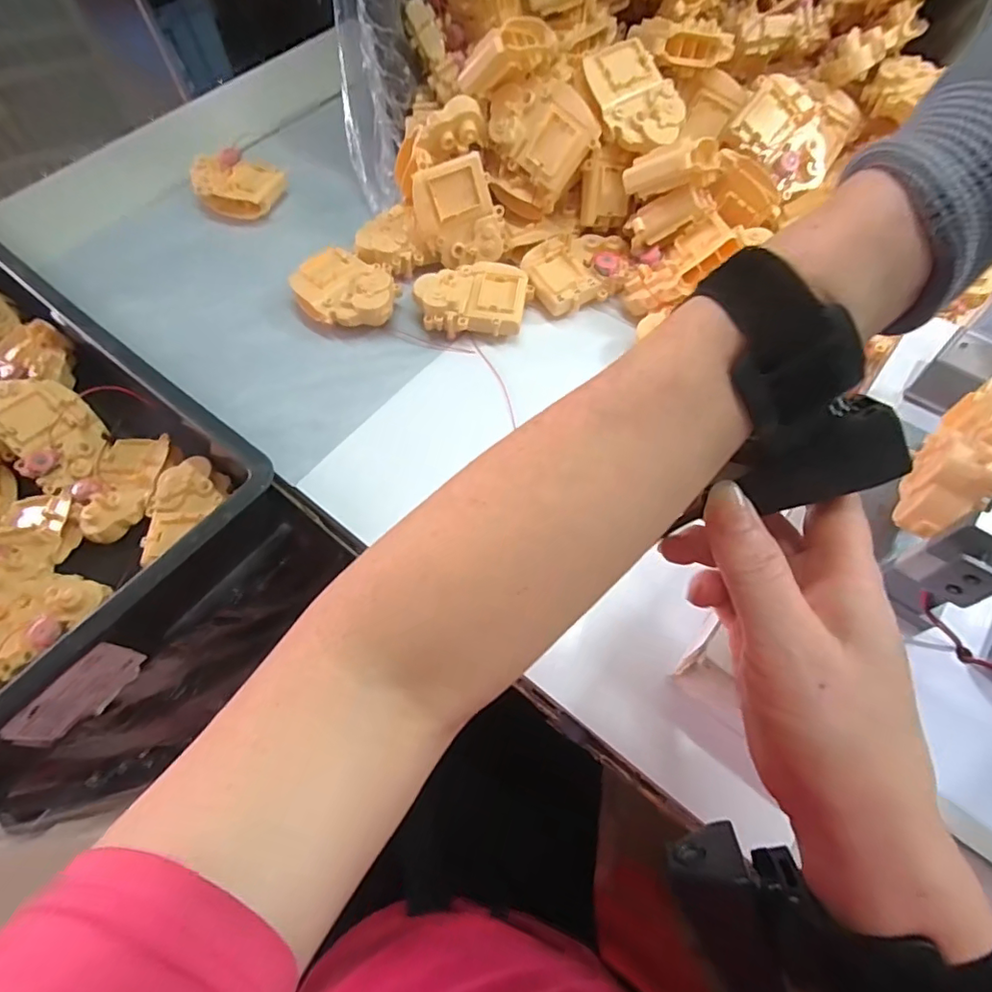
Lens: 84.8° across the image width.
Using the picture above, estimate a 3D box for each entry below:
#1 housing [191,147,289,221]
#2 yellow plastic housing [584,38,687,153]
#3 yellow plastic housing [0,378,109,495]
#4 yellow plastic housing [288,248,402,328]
[{"bbox_3d":[-0.273,-0.325,0.575,0.089,0.040,0.066,6,62,6],"label":"housing"},{"bbox_3d":[0.117,-0.340,0.466,0.070,0.026,0.092,-29,91,-4],"label":"yellow plastic housing"},{"bbox_3d":[-0.412,-0.065,0.479,0.126,0.040,0.083,23,65,14],"label":"yellow plastic housing"},{"bbox_3d":[-0.134,-0.183,0.493,0.088,0.039,0.068,20,64,13],"label":"yellow plastic housing"}]

